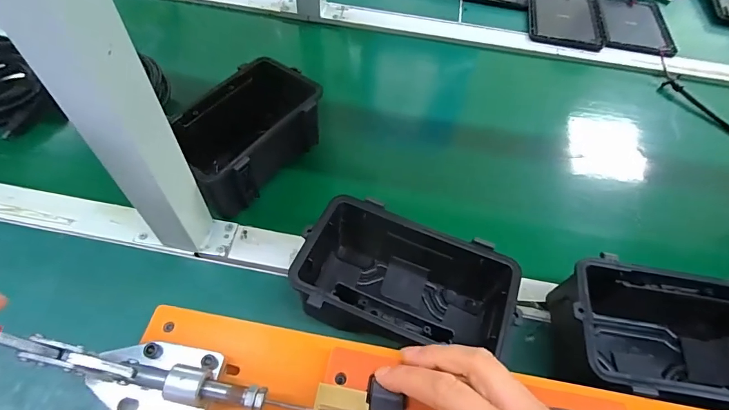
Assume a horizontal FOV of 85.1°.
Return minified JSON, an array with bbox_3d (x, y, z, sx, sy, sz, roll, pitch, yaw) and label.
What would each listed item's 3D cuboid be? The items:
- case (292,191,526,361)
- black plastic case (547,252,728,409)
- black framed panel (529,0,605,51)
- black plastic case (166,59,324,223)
[{"bbox_3d":[0.035,0.072,0.358,0.181,0.081,0.117,15,57,7],"label":"case"},{"bbox_3d":[0.257,0.117,0.349,0.176,0.089,0.121,10,56,3],"label":"black plastic case"},{"bbox_3d":[0.346,-0.329,0.688,0.122,0.014,0.169,12,57,4],"label":"black framed panel"},{"bbox_3d":[-0.131,-0.077,0.446,0.103,0.084,0.167,30,60,16],"label":"black plastic case"}]

